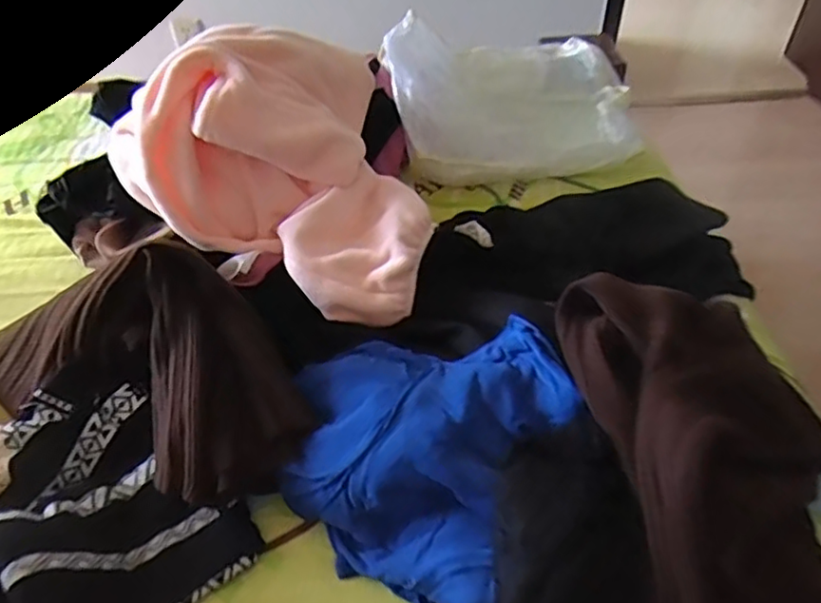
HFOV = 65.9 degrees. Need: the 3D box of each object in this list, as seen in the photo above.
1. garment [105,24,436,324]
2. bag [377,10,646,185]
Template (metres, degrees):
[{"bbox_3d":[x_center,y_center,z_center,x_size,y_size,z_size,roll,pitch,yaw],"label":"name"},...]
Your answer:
[{"bbox_3d":[-0.147,-0.145,0.707,0.322,0.177,0.346,0,47,-1],"label":"garment"},{"bbox_3d":[0.167,-0.326,1.005,0.392,0.140,0.270,-12,49,-12],"label":"bag"}]

